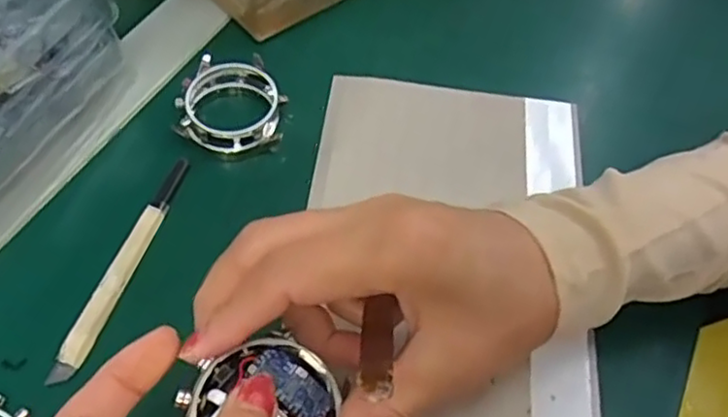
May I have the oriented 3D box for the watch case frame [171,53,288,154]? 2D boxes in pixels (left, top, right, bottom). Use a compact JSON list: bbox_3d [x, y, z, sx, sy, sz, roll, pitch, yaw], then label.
[{"bbox_3d":[-0.065,-0.050,0.337,0.051,0.019,0.053,6,56,2],"label":"watch case frame"}]

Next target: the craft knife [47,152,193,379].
[{"bbox_3d":[-0.101,0.023,0.291,0.011,0.005,0.111,15,57,8],"label":"craft knife"}]

